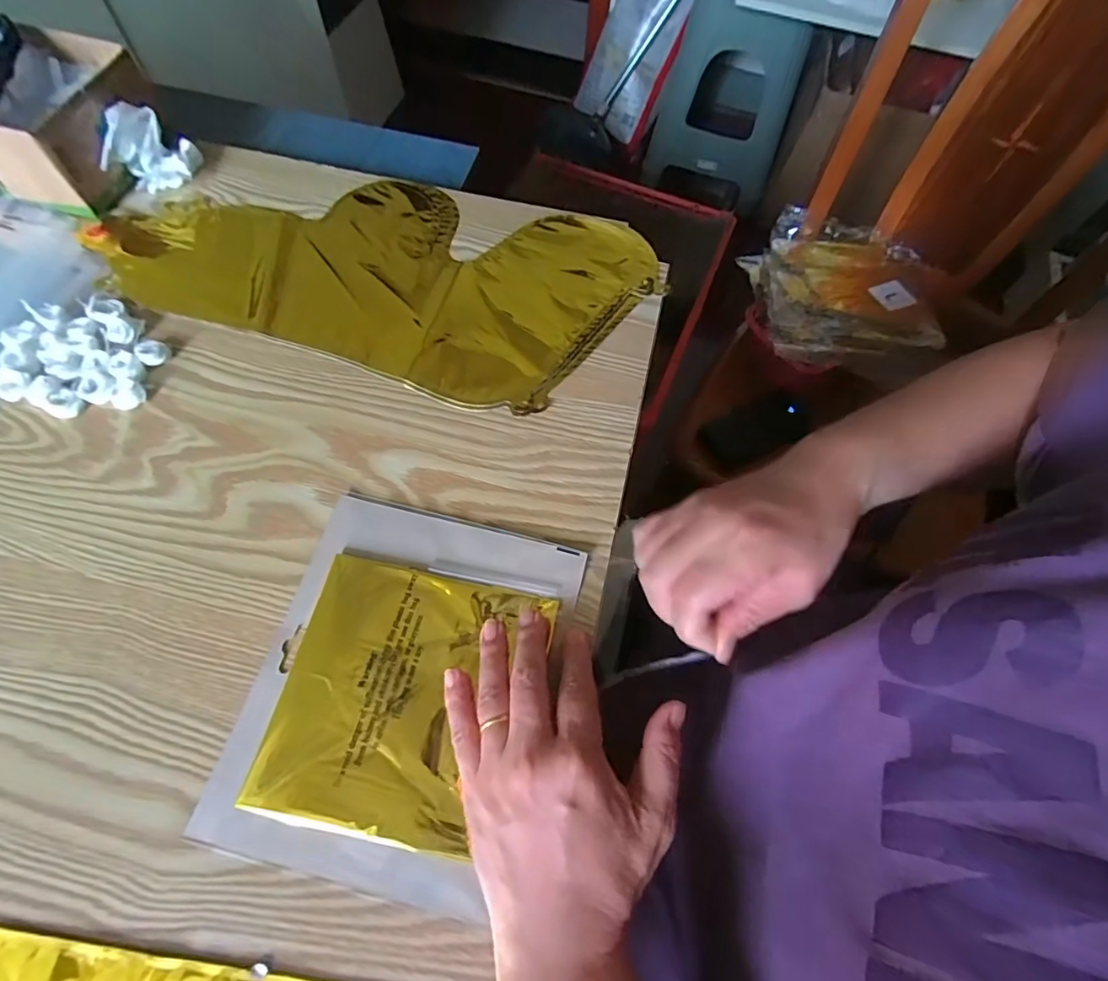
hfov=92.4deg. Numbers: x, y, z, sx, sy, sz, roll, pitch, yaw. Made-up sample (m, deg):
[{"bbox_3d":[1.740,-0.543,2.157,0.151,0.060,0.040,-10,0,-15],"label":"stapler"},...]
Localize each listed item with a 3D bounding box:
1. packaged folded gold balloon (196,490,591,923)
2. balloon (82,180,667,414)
[{"bbox_3d":[-0.084,0.104,0.297,0.160,0.009,0.192,14,65,5],"label":"packaged folded gold balloon"},{"bbox_3d":[-0.146,-0.189,0.433,0.425,0.010,0.204,16,65,6],"label":"balloon"}]

